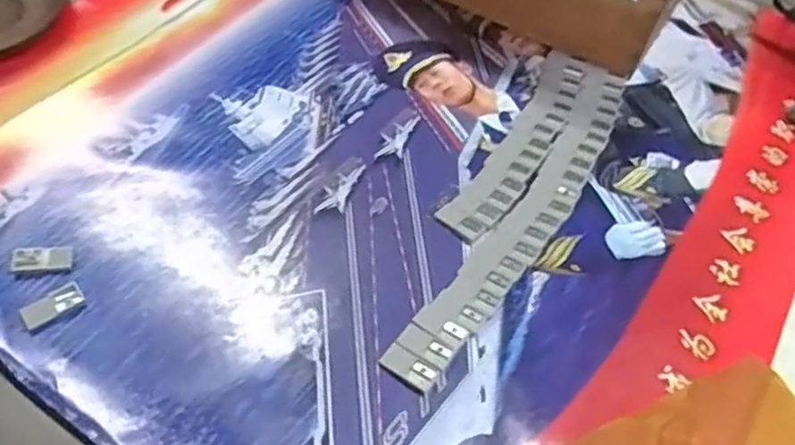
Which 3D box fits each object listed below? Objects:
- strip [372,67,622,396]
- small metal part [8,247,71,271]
[{"bbox_3d":[0.079,-0.009,0.389,0.033,0.004,0.265,29,56,17],"label":"strip"},{"bbox_3d":[-0.185,0.018,0.345,0.030,0.004,0.014,-3,53,-7],"label":"small metal part"}]

